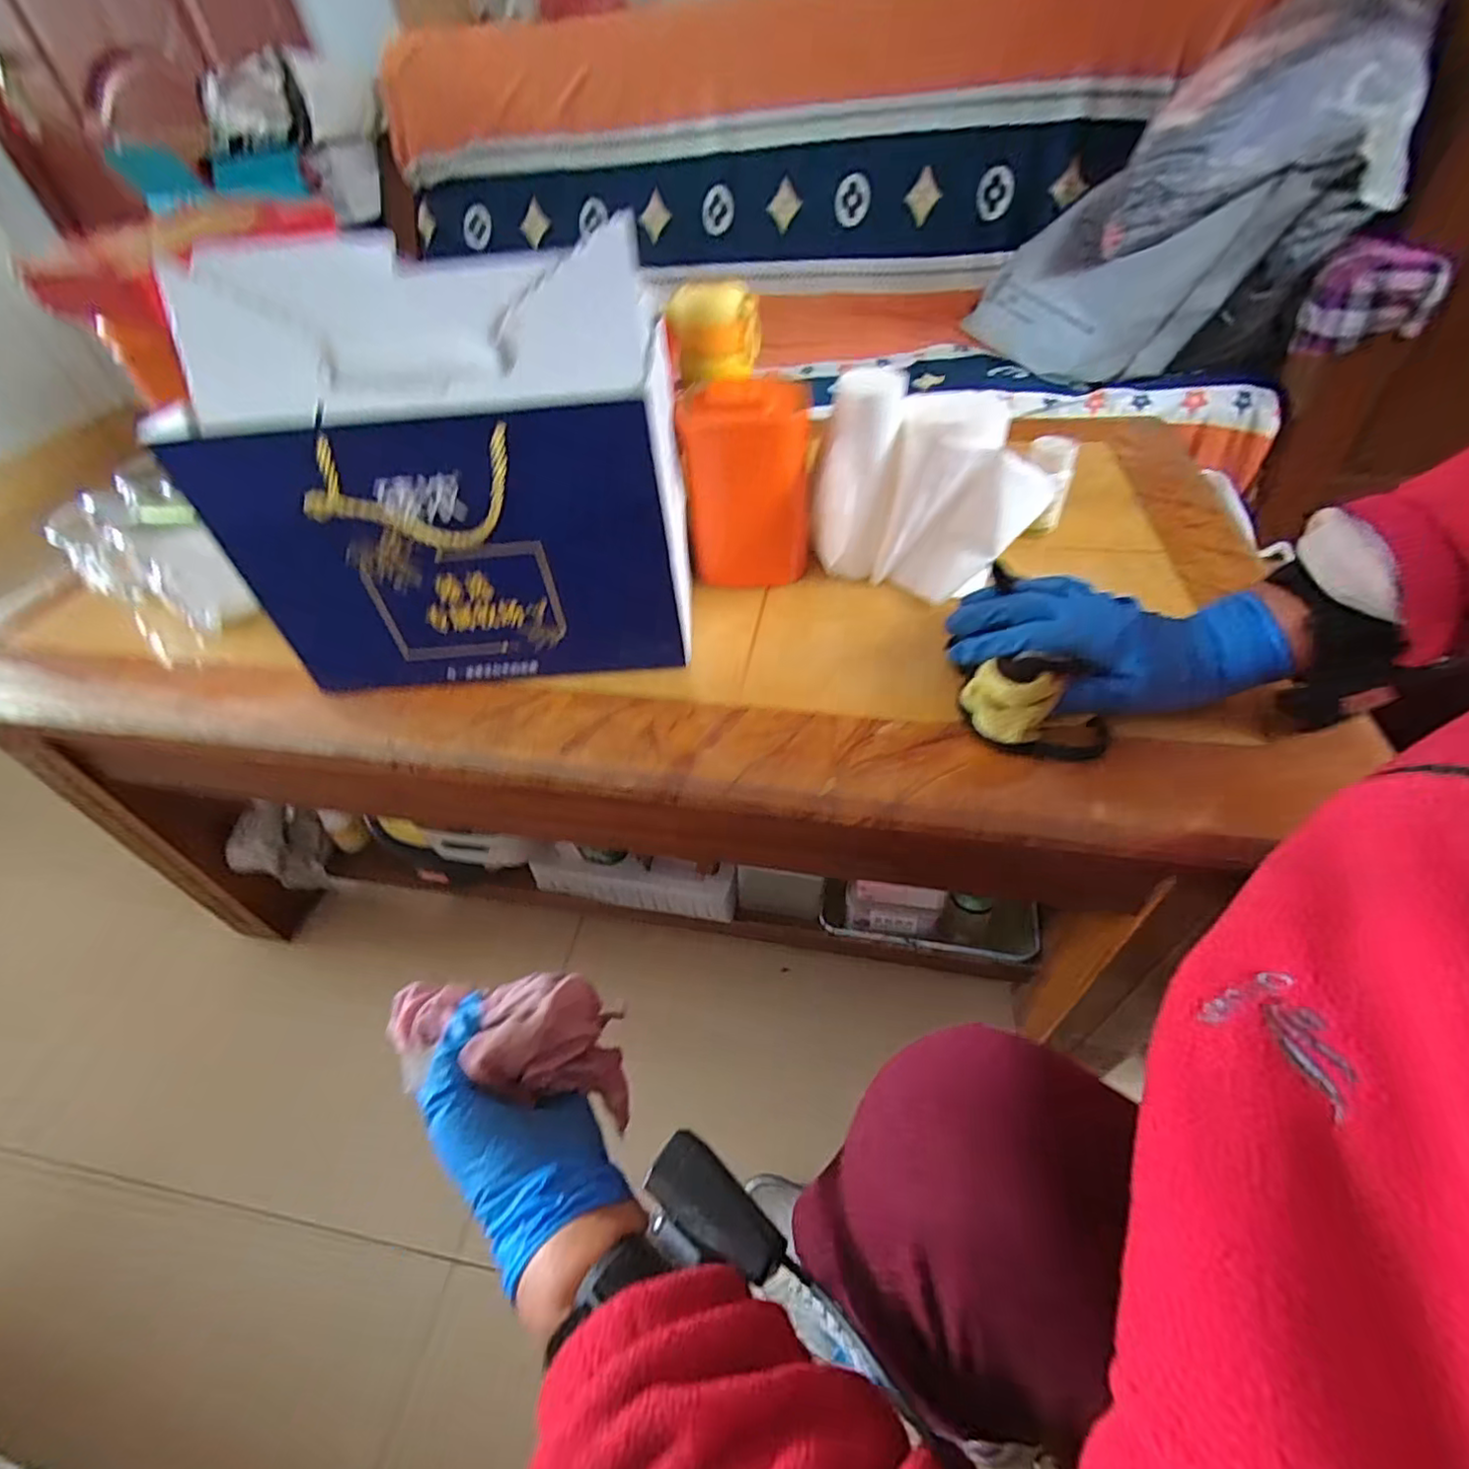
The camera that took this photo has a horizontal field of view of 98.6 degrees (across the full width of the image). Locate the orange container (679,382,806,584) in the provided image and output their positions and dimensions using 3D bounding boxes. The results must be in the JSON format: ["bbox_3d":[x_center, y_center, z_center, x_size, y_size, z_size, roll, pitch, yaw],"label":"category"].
[{"bbox_3d":[0.013,-0.211,0.546,0.110,0.150,0.089,-6,46,-2],"label":"orange container"}]

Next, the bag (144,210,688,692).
[{"bbox_3d":[-0.188,-0.159,0.437,0.300,0.259,0.101,-1,46,3],"label":"bag"}]

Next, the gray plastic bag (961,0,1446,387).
[{"bbox_3d":[0.715,-0.871,1.027,0.524,0.428,0.367,12,48,16],"label":"gray plastic bag"}]

